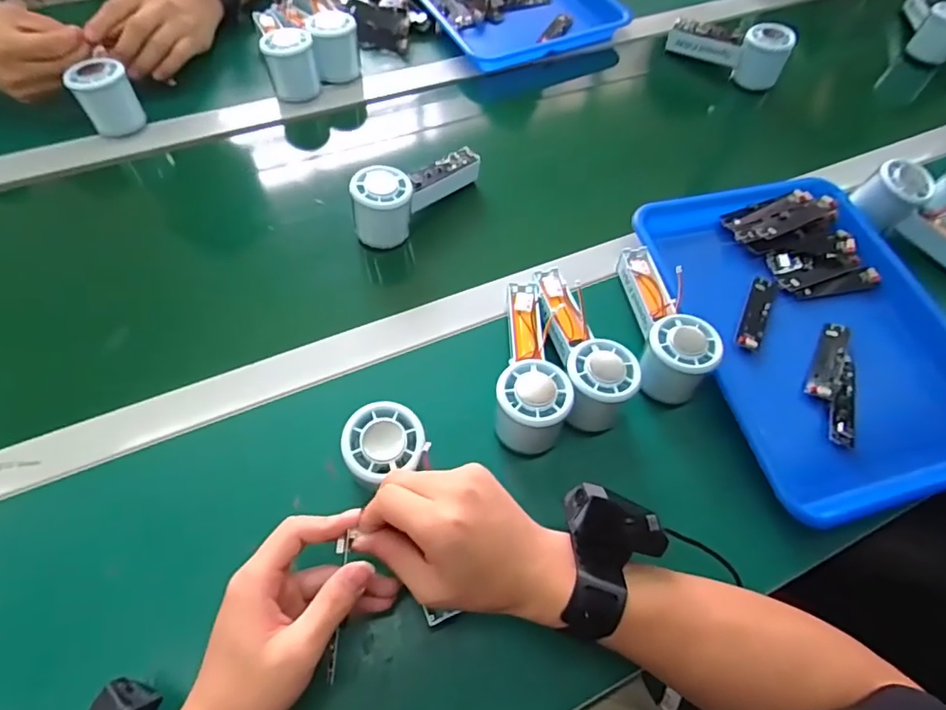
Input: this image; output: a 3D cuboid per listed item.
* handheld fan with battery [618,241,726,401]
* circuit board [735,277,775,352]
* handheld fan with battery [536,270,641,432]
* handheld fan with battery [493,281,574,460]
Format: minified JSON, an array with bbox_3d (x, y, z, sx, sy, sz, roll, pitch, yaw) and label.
[{"bbox_3d":[0.167,-0.035,0.475,0.056,0.056,0.155,1,59,-4],"label":"handheld fan with battery"},{"bbox_3d":[0.268,-0.041,0.513,0.022,0.007,0.090,25,61,10],"label":"circuit board"},{"bbox_3d":[0.090,-0.013,0.462,0.056,0.061,0.155,-8,60,-9],"label":"handheld fan with battery"},{"bbox_3d":[0.048,0.006,0.452,0.053,0.061,0.153,5,59,-1],"label":"handheld fan with battery"}]

